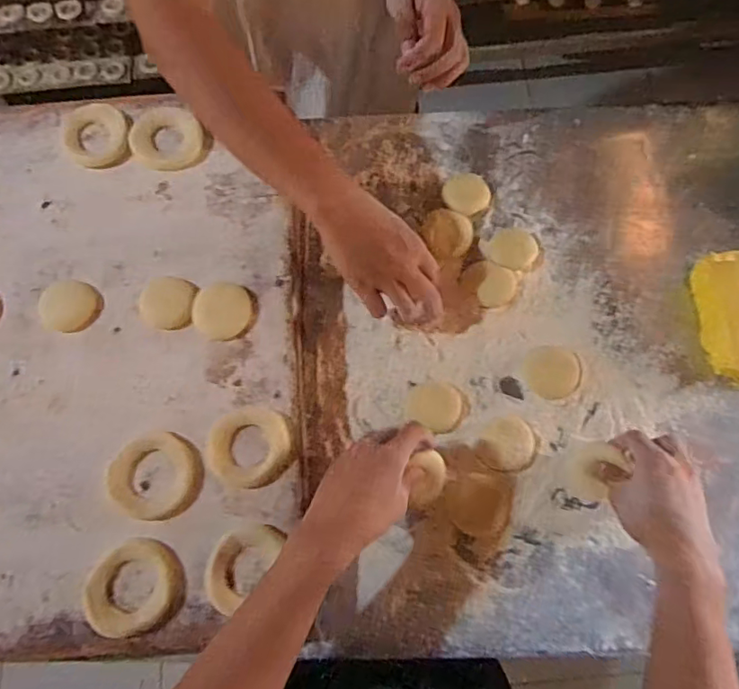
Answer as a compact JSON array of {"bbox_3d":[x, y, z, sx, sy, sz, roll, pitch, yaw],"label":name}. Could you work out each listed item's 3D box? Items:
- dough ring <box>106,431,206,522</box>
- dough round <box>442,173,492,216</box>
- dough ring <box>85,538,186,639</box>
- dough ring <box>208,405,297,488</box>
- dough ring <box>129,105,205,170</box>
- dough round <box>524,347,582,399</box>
[{"bbox_3d":[-0.209,0.128,0.531,0.083,0.015,0.081,11,73,5],"label":"dough ring"},{"bbox_3d":[0.121,-0.186,0.674,0.058,0.013,0.059,-1,73,2],"label":"dough round"},{"bbox_3d":[-0.217,0.224,0.501,0.087,0.013,0.080,-1,73,2],"label":"dough ring"},{"bbox_3d":[-0.117,0.102,0.540,0.081,0.013,0.077,-1,73,2],"label":"dough ring"},{"bbox_3d":[-0.239,-0.245,0.644,0.083,0.011,0.080,-1,73,2],"label":"dough ring"},{"bbox_3d":[0.205,0.031,0.607,0.058,0.004,0.059,-1,73,2],"label":"dough round"}]

